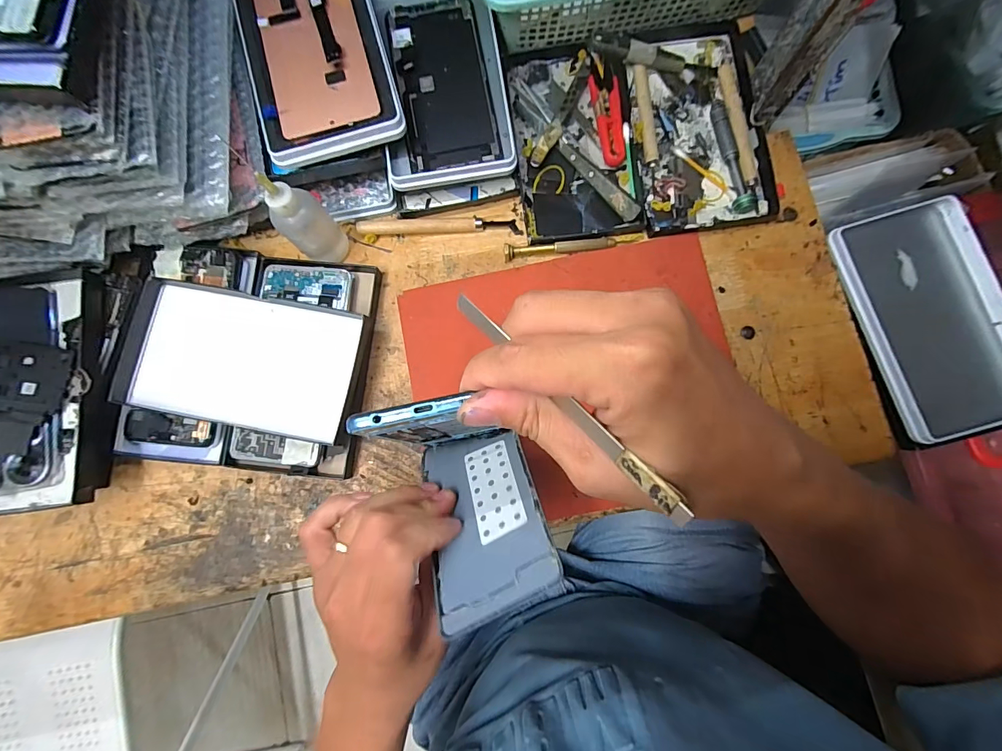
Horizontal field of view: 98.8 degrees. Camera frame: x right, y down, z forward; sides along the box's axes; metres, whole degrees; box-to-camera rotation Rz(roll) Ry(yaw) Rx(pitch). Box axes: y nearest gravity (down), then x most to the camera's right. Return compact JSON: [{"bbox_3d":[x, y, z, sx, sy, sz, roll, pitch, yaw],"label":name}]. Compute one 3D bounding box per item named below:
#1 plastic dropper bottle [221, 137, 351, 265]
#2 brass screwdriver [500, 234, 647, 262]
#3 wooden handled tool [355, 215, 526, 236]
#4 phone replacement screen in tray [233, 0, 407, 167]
[{"bbox_3d":[-0.147,-0.114,0.307,0.033,0.102,0.029,-31,84,-2],"label":"plastic dropper bottle"},{"bbox_3d":[0.060,-0.107,0.355,0.114,0.007,0.011,-5,84,0],"label":"brass screwdriver"},{"bbox_3d":[-0.052,-0.126,0.362,0.135,0.008,0.014,-1,84,1],"label":"wooden handled tool"},{"bbox_3d":[-0.141,-0.248,0.324,0.100,0.013,0.172,-16,82,-3],"label":"phone replacement screen in tray"}]

